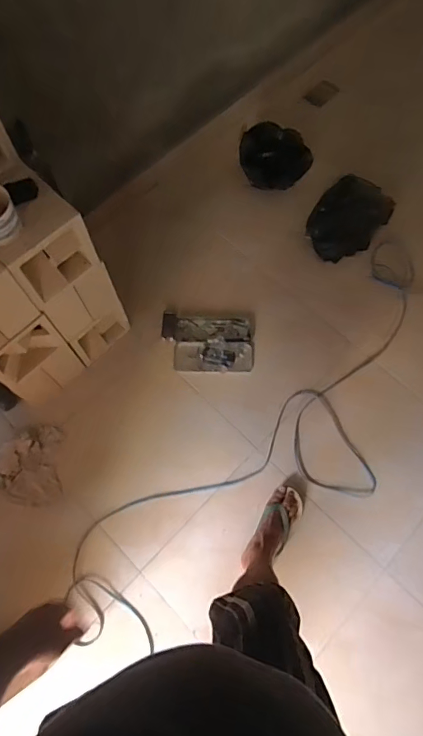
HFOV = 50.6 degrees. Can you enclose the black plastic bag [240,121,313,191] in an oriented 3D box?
[{"bbox_3d":[0.237,-0.797,1.675,0.260,0.173,0.186,0,71,-1],"label":"black plastic bag"}]

